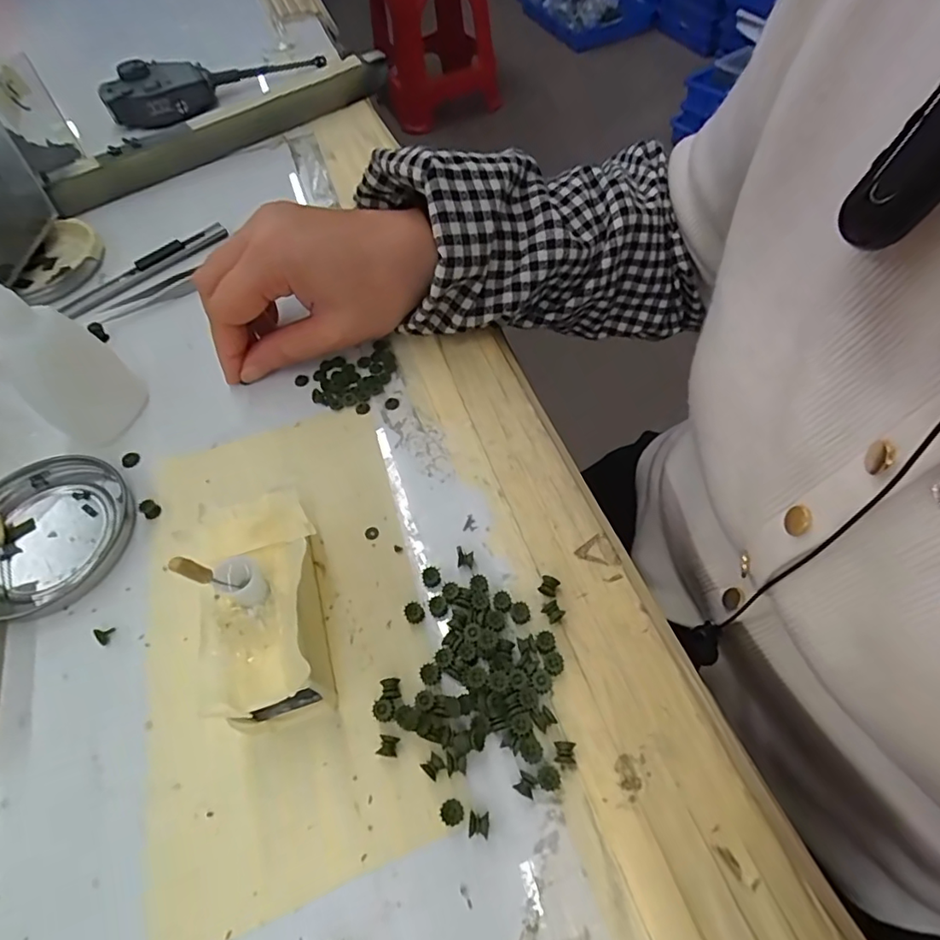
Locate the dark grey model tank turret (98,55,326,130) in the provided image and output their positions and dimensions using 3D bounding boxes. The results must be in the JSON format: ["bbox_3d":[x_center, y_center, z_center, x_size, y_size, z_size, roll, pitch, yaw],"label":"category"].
[{"bbox_3d":[-0.225,-0.348,0.478,0.184,0.032,0.049,-38,63,-18],"label":"dark grey model tank turret"}]

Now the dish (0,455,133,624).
[{"bbox_3d":[-0.194,0.026,0.250,0.076,0.008,0.071,-2,58,3],"label":"dish"}]

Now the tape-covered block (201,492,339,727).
[{"bbox_3d":[-0.075,0.053,0.208,0.039,0.038,0.085,-16,58,-5],"label":"tape-covered block"}]

